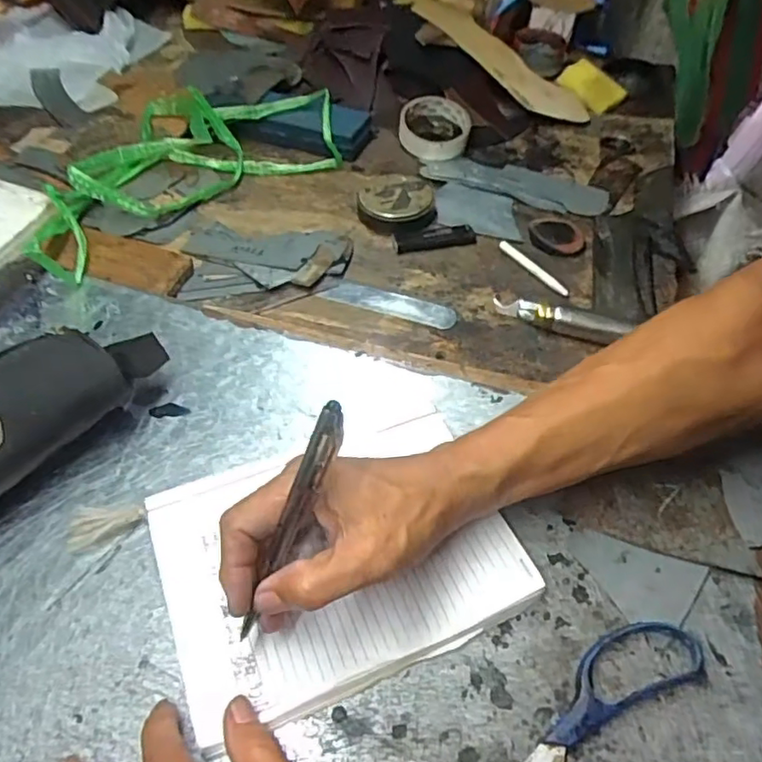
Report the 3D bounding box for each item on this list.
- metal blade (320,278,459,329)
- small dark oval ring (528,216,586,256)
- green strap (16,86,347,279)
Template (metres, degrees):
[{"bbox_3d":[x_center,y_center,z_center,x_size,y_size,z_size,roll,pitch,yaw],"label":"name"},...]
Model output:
[{"bbox_3d":[0.007,-0.069,0.546,0.120,0.004,0.029,16,57,13],"label":"metal blade"},{"bbox_3d":[0.173,-0.148,0.609,0.052,0.007,0.061,-5,52,-8],"label":"small dark oval ring"},{"bbox_3d":[-0.226,-0.245,0.649,0.228,0.046,0.387,36,57,22],"label":"green strap"}]

